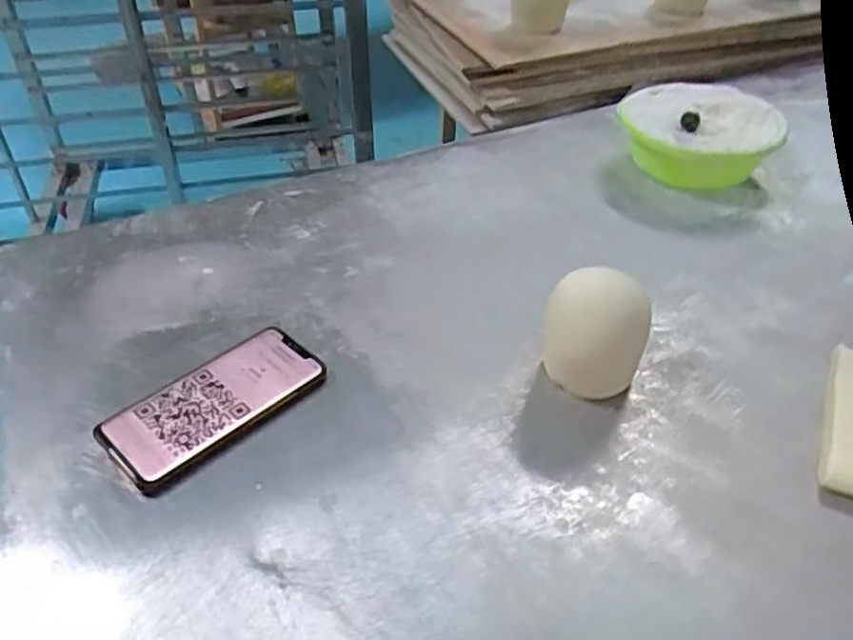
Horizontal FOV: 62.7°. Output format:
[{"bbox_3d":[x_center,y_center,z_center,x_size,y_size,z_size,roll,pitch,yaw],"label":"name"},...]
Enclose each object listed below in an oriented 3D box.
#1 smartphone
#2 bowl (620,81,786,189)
[{"bbox_3d":[-0.155,0.061,0.518,0.155,0.015,0.074,-33,50,-32],"label":"smartphone"},{"bbox_3d":[0.295,-0.201,0.768,0.162,0.083,0.170,0,41,0],"label":"bowl"}]

